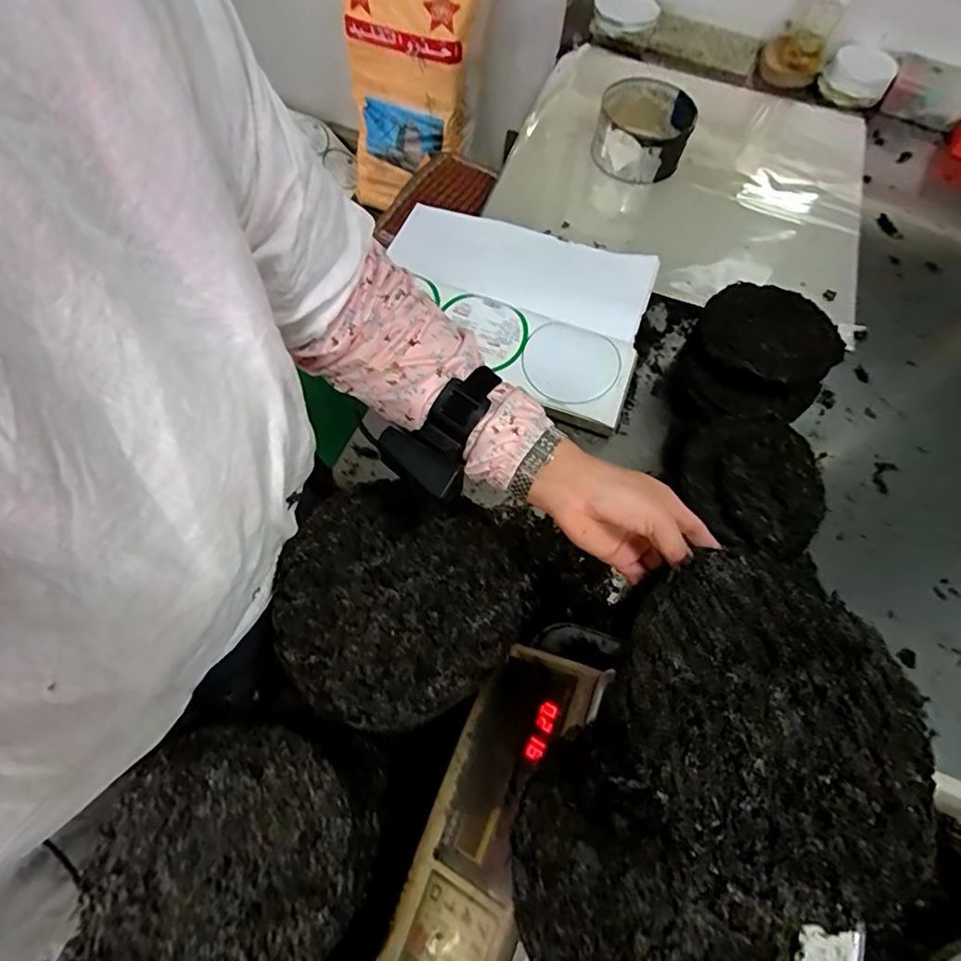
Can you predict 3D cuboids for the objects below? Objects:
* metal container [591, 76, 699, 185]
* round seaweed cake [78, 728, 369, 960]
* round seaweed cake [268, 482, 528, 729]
[{"bbox_3d":[0.331,-0.714,1.112,0.181,0.119,0.183,1,65,-3],"label":"metal container"},{"bbox_3d":[-0.207,0.310,0.433,0.202,0.018,0.198,1,65,-3],"label":"round seaweed cake"},{"bbox_3d":[-0.069,0.097,0.453,0.200,0.013,0.201,7,60,-11],"label":"round seaweed cake"}]

